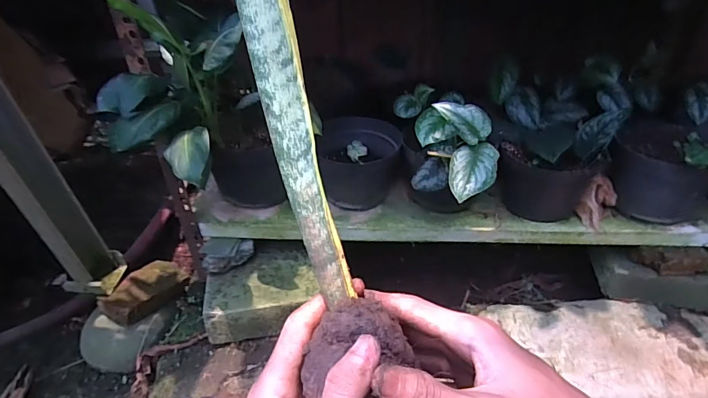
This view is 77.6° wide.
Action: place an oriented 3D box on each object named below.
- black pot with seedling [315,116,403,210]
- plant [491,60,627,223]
[{"bbox_3d":[0.012,-0.075,0.858,0.153,0.106,0.173,4,39,9],"label":"black pot with seedling"},{"bbox_3d":[0.360,-0.116,0.822,0.232,0.219,0.223,18,43,24],"label":"plant"}]

